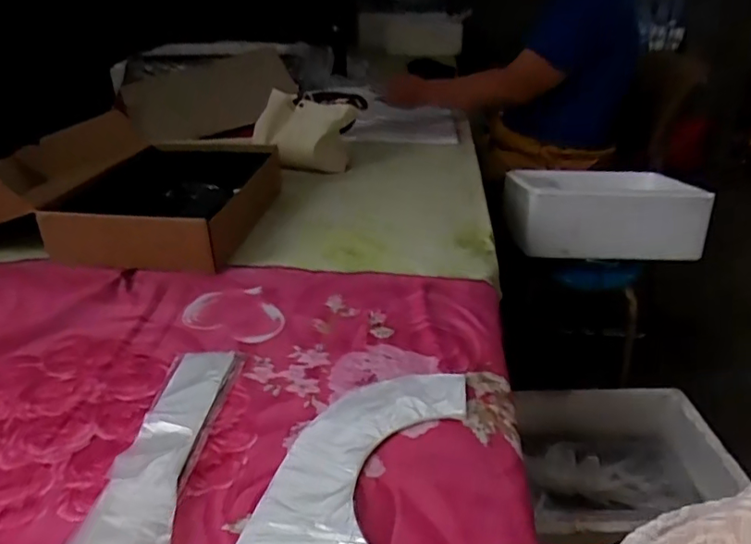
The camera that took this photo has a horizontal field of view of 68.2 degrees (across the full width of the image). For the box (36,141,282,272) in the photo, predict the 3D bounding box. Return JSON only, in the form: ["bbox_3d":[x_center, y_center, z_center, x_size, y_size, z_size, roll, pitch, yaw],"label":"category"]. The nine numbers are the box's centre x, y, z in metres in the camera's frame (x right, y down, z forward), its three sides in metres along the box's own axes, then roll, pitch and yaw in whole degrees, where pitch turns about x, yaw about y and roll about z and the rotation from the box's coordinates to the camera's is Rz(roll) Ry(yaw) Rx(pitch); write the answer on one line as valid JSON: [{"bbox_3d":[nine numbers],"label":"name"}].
[{"bbox_3d":[-0.328,-0.118,0.923,0.250,0.099,0.359,3,29,5],"label":"box"}]

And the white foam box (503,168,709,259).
[{"bbox_3d":[0.529,-0.158,1.327,0.426,0.136,0.283,1,28,3],"label":"white foam box"}]

